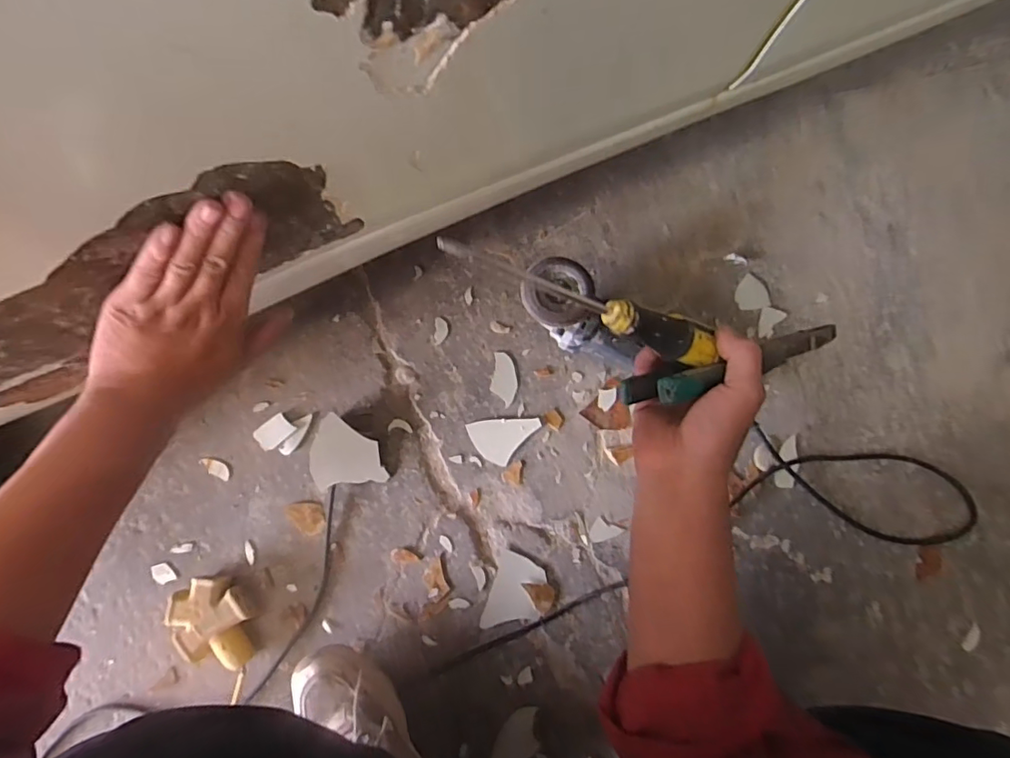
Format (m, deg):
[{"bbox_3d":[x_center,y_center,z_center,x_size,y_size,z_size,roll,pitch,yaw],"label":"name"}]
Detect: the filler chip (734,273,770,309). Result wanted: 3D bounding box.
[{"bbox_3d":[0.346,-0.122,0.761,0.043,0.004,0.050,-4,77,-1],"label":"filler chip"}]

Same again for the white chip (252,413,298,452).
[{"bbox_3d":[-0.306,0.070,0.721,0.048,0.004,0.034,-39,80,-8],"label":"white chip"}]

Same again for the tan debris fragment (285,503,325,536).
[{"bbox_3d":[-0.257,0.180,0.700,0.048,0.004,0.044,0,77,0],"label":"tan debris fragment"}]

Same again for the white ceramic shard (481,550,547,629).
[{"bbox_3d":[0.014,0.270,0.680,0.062,0.005,0.091,16,78,4],"label":"white ceramic shard"}]

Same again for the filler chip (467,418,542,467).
[{"bbox_3d":[0.001,0.082,0.722,0.093,0.005,0.060,-7,77,-1],"label":"filler chip"}]

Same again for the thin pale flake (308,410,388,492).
[{"bbox_3d":[-0.204,0.092,0.700,0.088,0.004,0.092,-9,95,-13],"label":"thin pale flake"}]

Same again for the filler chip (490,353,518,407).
[{"bbox_3d":[-0.001,0.000,0.740,0.035,0.004,0.073,5,77,1],"label":"filler chip"}]

